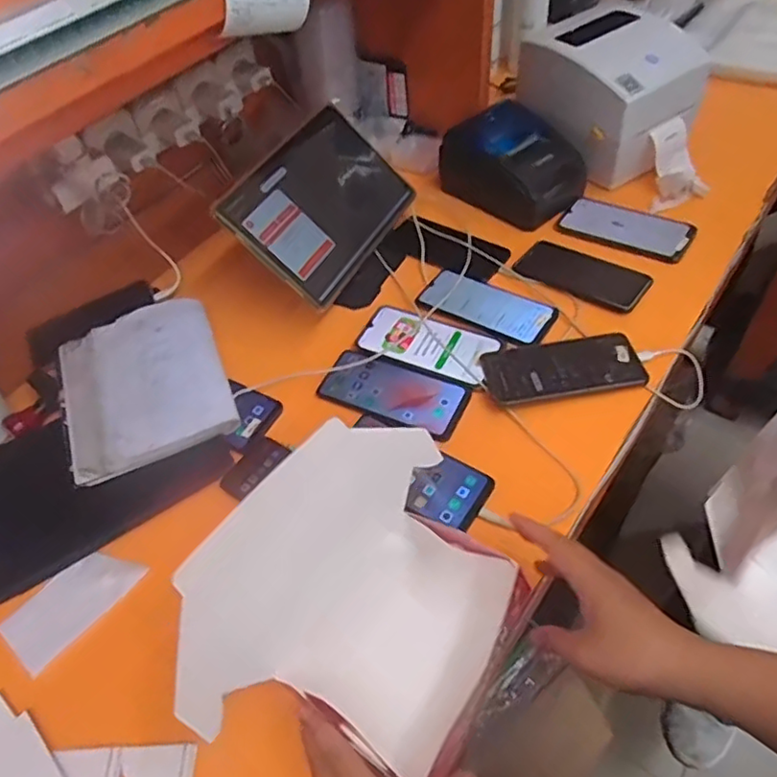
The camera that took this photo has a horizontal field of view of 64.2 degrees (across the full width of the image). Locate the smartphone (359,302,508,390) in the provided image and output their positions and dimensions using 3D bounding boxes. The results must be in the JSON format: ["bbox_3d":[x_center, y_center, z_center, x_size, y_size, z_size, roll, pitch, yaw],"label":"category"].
[{"bbox_3d":[0.046,-0.056,0.729,0.159,0.005,0.083,19,56,20],"label":"smartphone"}]

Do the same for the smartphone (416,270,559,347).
[{"bbox_3d":[0.120,-0.106,0.753,0.157,0.011,0.076,26,58,24],"label":"smartphone"}]

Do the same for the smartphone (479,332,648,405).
[{"bbox_3d":[0.190,-0.020,0.678,0.167,0.015,0.079,-9,51,-1],"label":"smartphone"}]

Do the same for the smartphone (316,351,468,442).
[{"bbox_3d":[0.005,0.006,0.693,0.158,0.012,0.074,19,56,20],"label":"smartphone"}]

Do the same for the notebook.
[{"bbox_3d":[-0.277,-0.005,0.701,0.176,0.029,0.211,-21,52,-11],"label":"notebook"}]

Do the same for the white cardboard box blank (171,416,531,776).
[{"bbox_3d":[-0.017,0.160,0.471,0.229,0.065,0.283,42,66,-1],"label":"white cardboard box blank"}]

